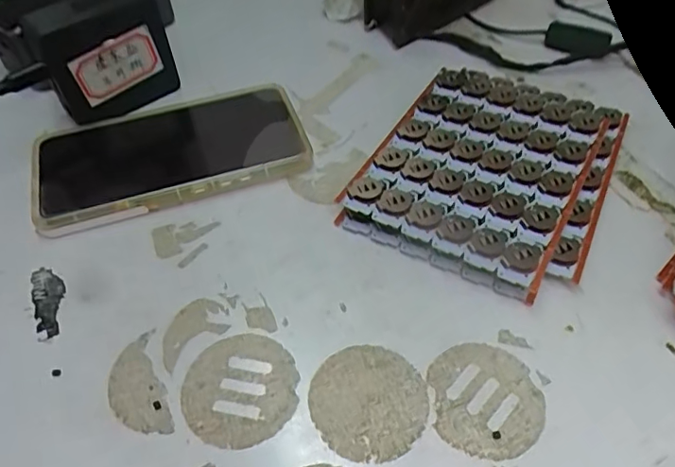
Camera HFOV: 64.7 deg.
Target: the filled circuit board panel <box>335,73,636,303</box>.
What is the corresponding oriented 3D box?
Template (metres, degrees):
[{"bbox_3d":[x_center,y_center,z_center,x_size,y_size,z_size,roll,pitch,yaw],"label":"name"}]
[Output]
[{"bbox_3d":[0.099,-0.046,0.330,0.130,0.018,0.168,24,57,19],"label":"filled circuit board panel"}]

